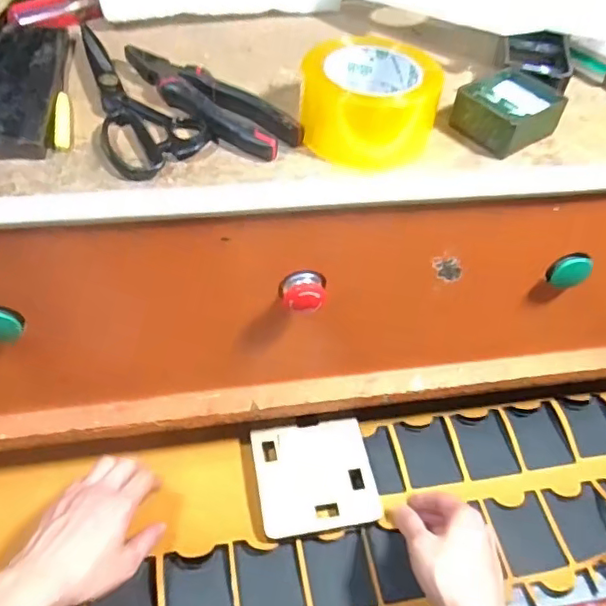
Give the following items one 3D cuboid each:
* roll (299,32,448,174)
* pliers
[{"bbox_3d":[0.057,-0.173,0.482,0.106,0.072,0.106,10,50,3],"label":"roll"},{"bbox_3d":[-0.086,-0.179,0.492,0.193,0.017,0.052,38,57,23],"label":"pliers"}]

